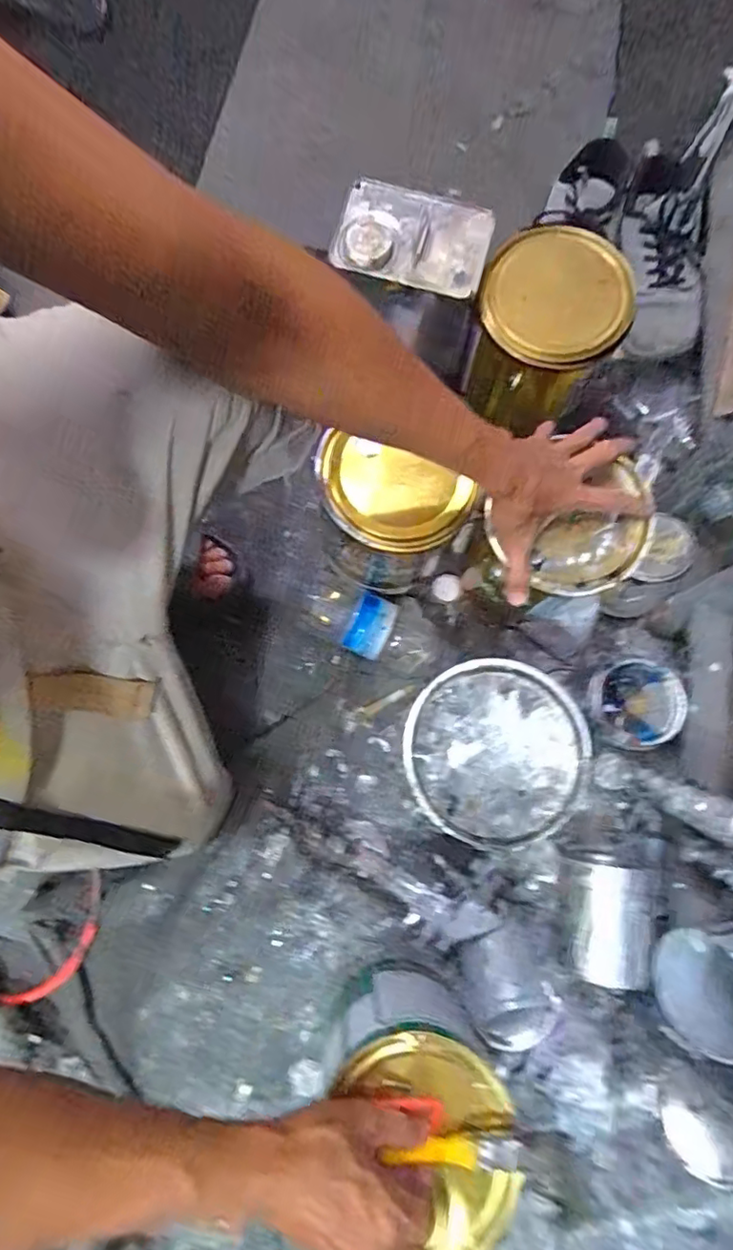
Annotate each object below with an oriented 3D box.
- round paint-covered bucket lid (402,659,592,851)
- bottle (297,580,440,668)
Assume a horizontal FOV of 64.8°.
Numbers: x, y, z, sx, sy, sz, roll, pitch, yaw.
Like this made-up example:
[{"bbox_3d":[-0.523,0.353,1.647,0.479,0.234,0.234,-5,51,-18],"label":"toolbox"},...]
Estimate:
[{"bbox_3d":[0.119,0.112,0.514,0.163,0.016,0.157,0,78,-1],"label":"round paint-covered bucket lid"},{"bbox_3d":[0.002,-0.004,0.705,0.178,0.060,0.085,22,78,4],"label":"bottle"}]

